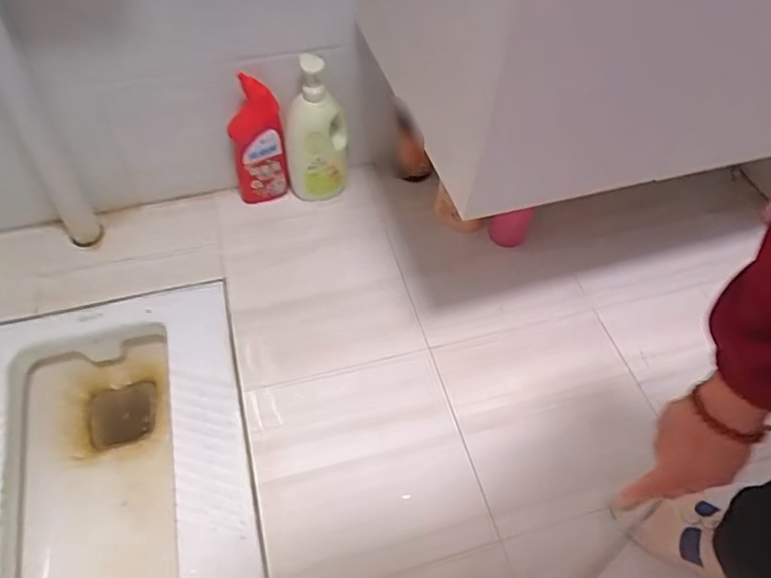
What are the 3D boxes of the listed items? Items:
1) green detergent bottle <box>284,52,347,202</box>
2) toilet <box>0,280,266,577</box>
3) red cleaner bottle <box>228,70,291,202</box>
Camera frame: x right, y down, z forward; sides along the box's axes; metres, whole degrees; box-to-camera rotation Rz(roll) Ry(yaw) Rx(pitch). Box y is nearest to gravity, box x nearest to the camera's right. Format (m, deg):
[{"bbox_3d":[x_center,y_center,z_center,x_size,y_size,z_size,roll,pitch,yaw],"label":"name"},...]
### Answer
[{"bbox_3d":[-0.121,-0.267,0.965,0.107,0.267,0.057,-10,57,-10],"label":"green detergent bottle"},{"bbox_3d":[-0.412,0.300,0.819,0.435,0.172,0.582,-12,57,-11],"label":"toilet"},{"bbox_3d":[-0.224,-0.258,0.969,0.091,0.224,0.062,-6,56,-8],"label":"red cleaner bottle"}]

